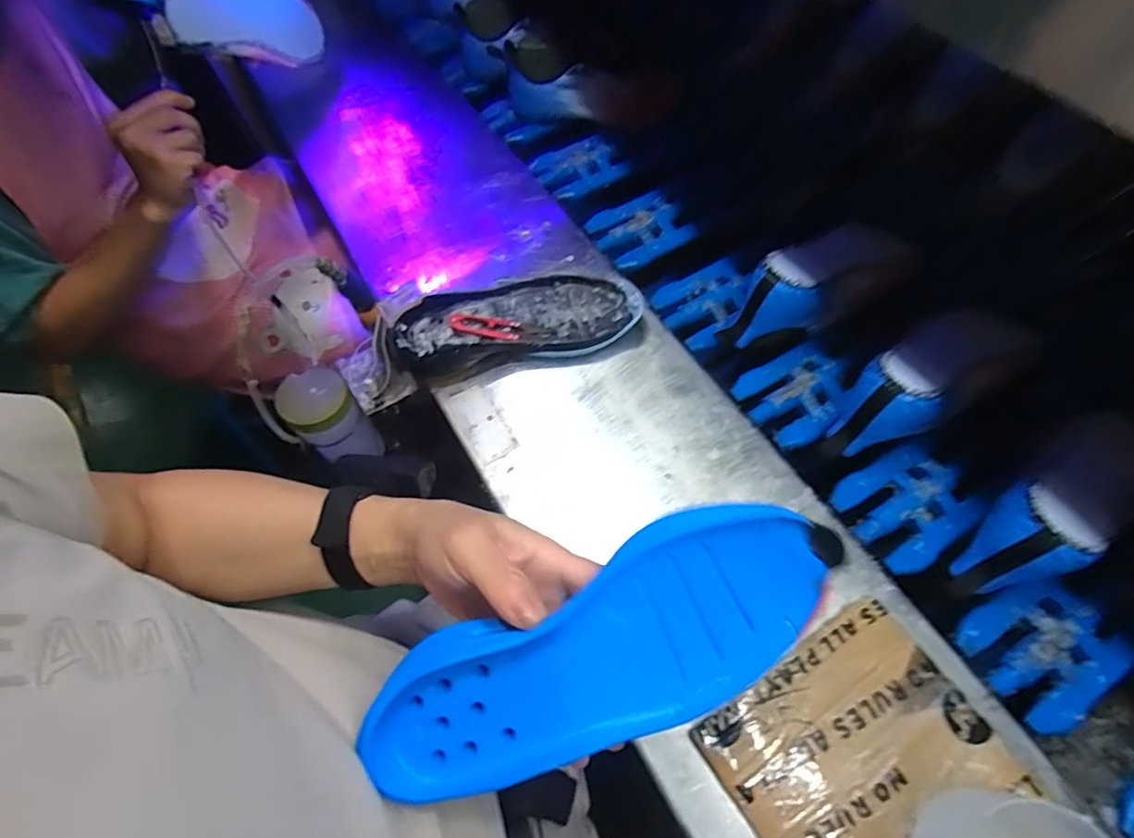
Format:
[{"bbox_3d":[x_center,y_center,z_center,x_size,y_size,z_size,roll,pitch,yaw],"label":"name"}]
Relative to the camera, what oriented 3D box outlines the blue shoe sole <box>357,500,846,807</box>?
[{"bbox_3d":[0.015,0.122,0.292,0.256,0.038,0.094,-27,92,3],"label":"blue shoe sole"}]

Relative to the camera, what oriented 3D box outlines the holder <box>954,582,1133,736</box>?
[{"bbox_3d":[0.384,0.184,0.434,0.113,0.021,0.091,-25,64,-8],"label":"holder"}]

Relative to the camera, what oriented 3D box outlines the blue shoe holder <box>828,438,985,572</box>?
[{"bbox_3d":[0.308,0.078,0.490,0.114,0.021,0.094,-26,64,-8],"label":"blue shoe holder"}]

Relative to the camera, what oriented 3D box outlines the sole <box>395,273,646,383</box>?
[{"bbox_3d":[-0.046,-0.101,0.551,0.239,0.050,0.090,-14,63,-2],"label":"sole"}]

